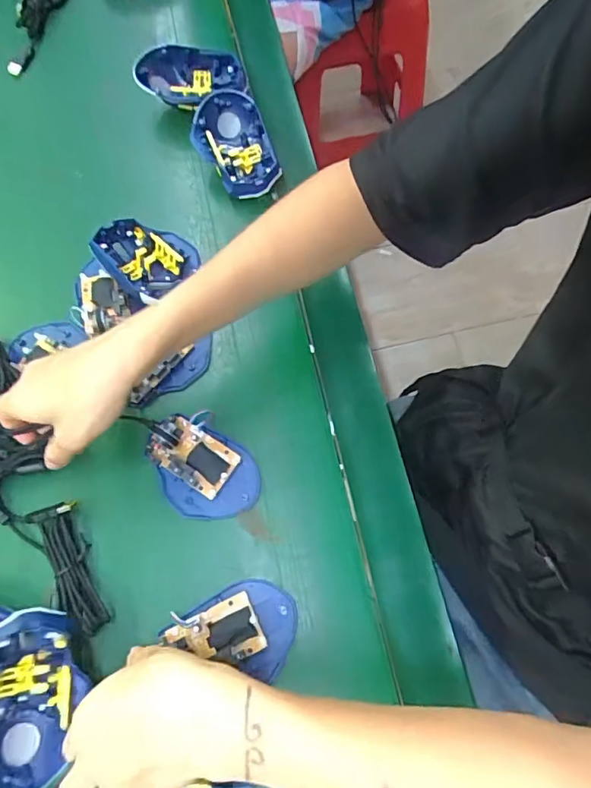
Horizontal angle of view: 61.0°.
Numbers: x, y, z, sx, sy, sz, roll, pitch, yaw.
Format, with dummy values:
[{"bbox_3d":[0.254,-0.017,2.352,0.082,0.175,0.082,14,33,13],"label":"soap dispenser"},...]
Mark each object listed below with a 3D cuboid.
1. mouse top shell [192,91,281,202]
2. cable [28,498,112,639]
[{"bbox_3d":[-0.066,-0.262,0.533,0.071,0.047,0.122,-20,71,-6],"label":"mouse top shell"},{"bbox_3d":[-0.184,0.141,0.414,0.037,0.017,0.112,-30,70,-6],"label":"cable"}]

